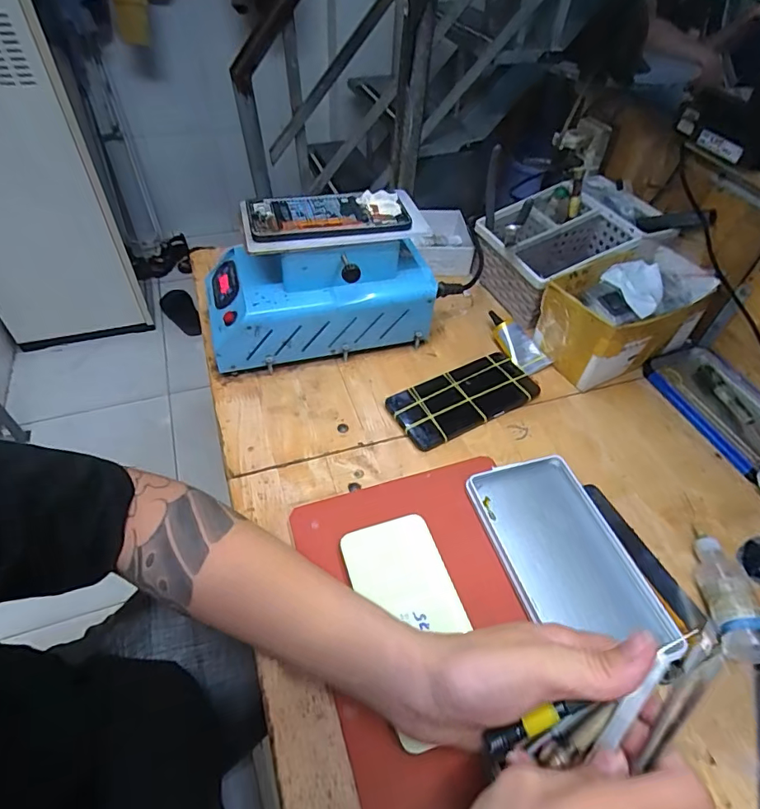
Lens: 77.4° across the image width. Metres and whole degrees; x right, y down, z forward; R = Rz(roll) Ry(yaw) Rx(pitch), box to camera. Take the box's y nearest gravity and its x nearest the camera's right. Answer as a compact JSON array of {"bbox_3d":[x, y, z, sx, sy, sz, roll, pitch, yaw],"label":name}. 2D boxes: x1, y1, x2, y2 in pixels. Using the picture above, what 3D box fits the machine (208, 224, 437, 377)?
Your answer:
[{"bbox_3d":[-0.069,-0.136,0.530,0.248,0.138,0.129,-8,50,-7],"label":"machine"}]

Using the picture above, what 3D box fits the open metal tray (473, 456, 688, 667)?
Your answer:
[{"bbox_3d":[0.155,0.124,0.395,0.104,0.010,0.176,-14,51,-12],"label":"open metal tray"}]

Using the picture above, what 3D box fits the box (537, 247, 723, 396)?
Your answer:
[{"bbox_3d":[0.283,-0.106,0.549,0.186,0.082,0.109,-22,53,-18],"label":"box"}]

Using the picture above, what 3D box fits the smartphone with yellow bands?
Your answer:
[{"bbox_3d":[0.091,-0.008,0.511,0.158,0.007,0.075,-23,54,-19],"label":"smartphone with yellow bands"}]

